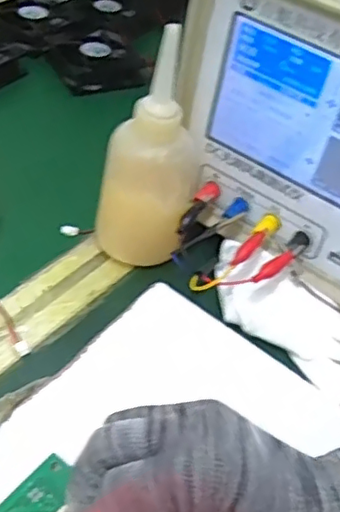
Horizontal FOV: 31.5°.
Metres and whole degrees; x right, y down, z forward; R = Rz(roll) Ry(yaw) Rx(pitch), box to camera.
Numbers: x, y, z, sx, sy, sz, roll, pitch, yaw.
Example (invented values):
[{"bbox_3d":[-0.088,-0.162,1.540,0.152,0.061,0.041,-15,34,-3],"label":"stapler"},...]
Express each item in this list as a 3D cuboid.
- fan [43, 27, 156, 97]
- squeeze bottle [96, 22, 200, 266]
[{"bbox_3d":[-0.072,-0.201,0.619,0.087,0.030,0.087,-14,48,-20],"label":"fan"},{"bbox_3d":[-0.013,-0.072,0.402,0.065,0.136,0.067,7,44,0],"label":"squeeze bottle"}]

